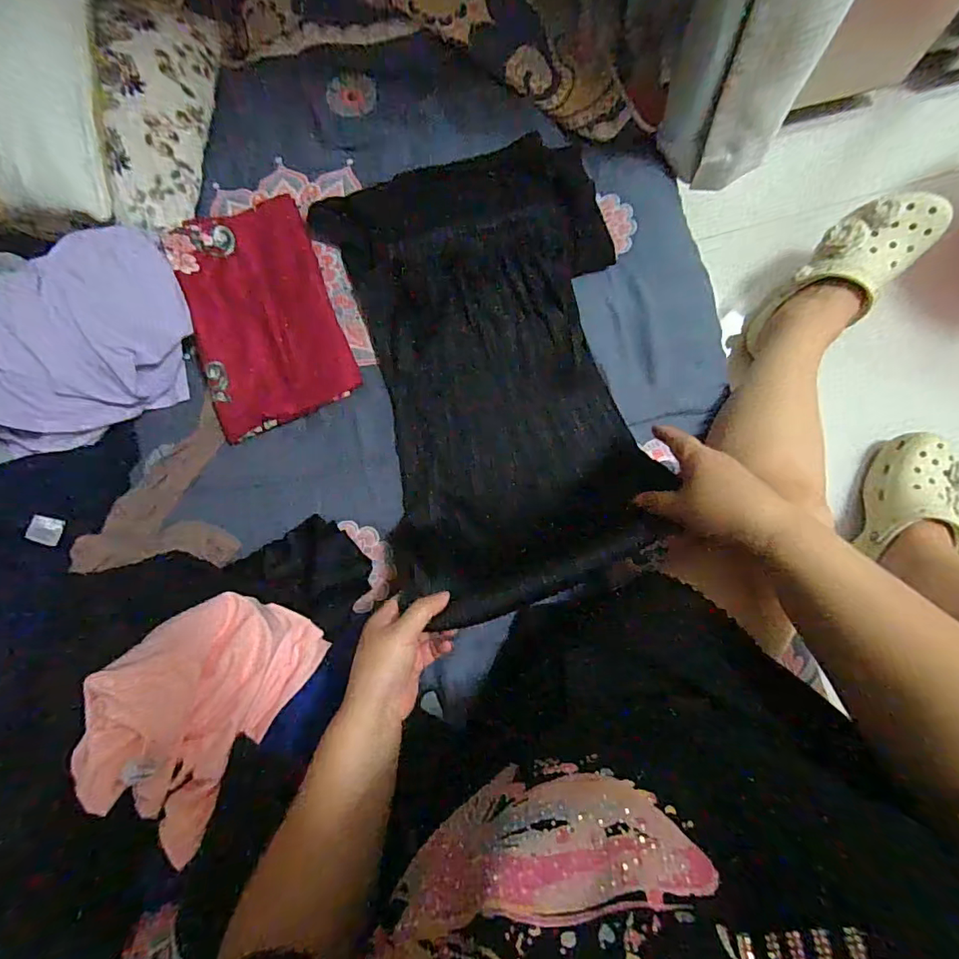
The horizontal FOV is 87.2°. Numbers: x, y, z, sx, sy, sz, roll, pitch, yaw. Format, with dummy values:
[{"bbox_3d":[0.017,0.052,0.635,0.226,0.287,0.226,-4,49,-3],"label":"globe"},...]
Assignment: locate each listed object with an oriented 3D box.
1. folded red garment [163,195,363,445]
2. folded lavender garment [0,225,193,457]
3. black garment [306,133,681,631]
[{"bbox_3d":[-0.279,-0.207,0.631,0.183,0.036,0.276,-21,82,3],"label":"folded red garment"},{"bbox_3d":[-0.468,-0.173,0.606,0.203,0.088,0.241,-9,83,5],"label":"folded lavender garment"},{"bbox_3d":[0.022,-0.120,0.581,0.321,0.084,0.511,-12,82,4],"label":"black garment"}]

